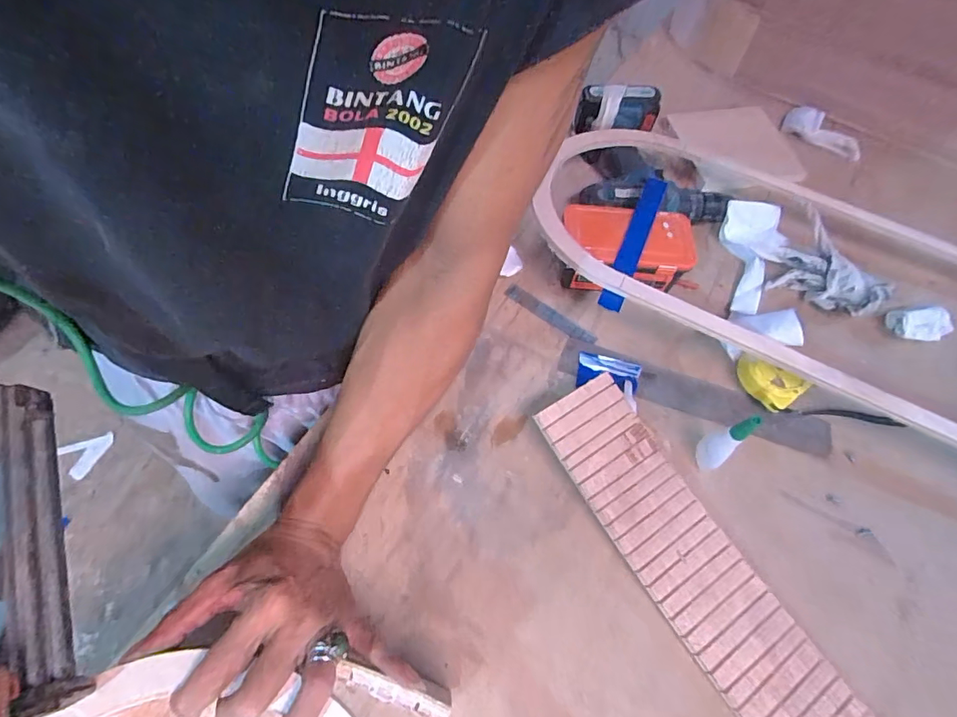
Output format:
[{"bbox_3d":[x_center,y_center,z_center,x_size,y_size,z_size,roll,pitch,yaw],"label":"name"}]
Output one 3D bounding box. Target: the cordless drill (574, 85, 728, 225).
[{"bbox_3d":[0.225,-0.271,0.650,0.179,0.063,0.226,4,61,-1],"label":"cordless drill"}]

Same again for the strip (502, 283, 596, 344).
[{"bbox_3d":[0.084,-0.051,0.573,0.119,0.004,0.021,35,63,15],"label":"strip"}]

